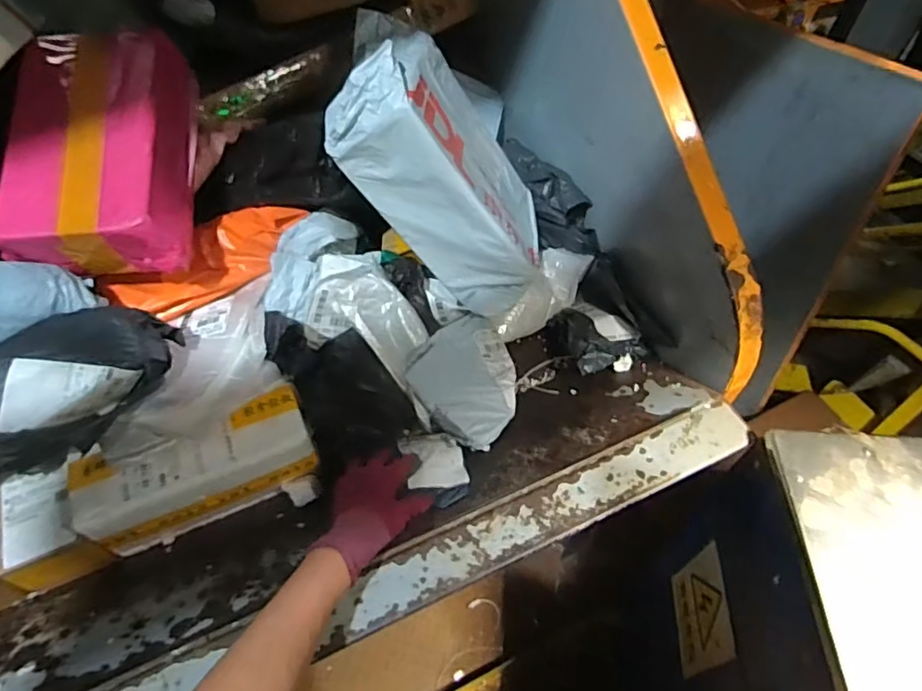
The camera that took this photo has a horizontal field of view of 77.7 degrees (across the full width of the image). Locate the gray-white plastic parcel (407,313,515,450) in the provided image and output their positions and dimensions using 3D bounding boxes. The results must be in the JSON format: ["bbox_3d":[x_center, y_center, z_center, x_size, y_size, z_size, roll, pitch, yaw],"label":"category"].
[{"bbox_3d":[0.008,0.044,0.767,0.149,0.041,0.146,27,58,19],"label":"gray-white plastic parcel"}]

